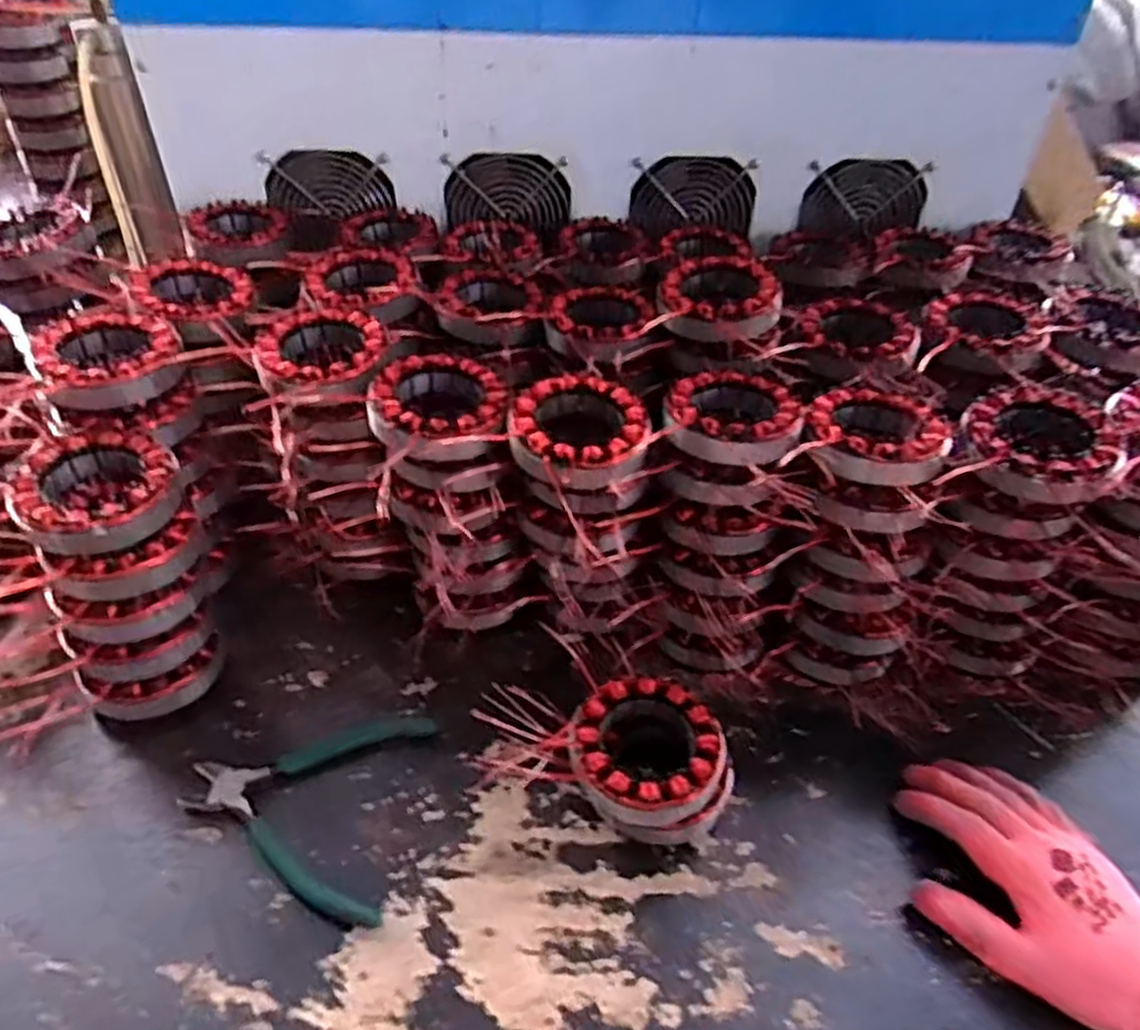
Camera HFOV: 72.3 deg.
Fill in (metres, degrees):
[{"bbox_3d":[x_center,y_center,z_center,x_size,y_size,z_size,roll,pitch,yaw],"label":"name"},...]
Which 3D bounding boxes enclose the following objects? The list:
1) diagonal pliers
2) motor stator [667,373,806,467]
[{"bbox_3d":[-0.164,0.172,0.477,0.134,0.014,0.132,7,42,4],"label":"diagonal pliers"},{"bbox_3d":[0.106,-0.065,0.508,0.087,0.021,0.087,1,42,-1],"label":"motor stator"}]

